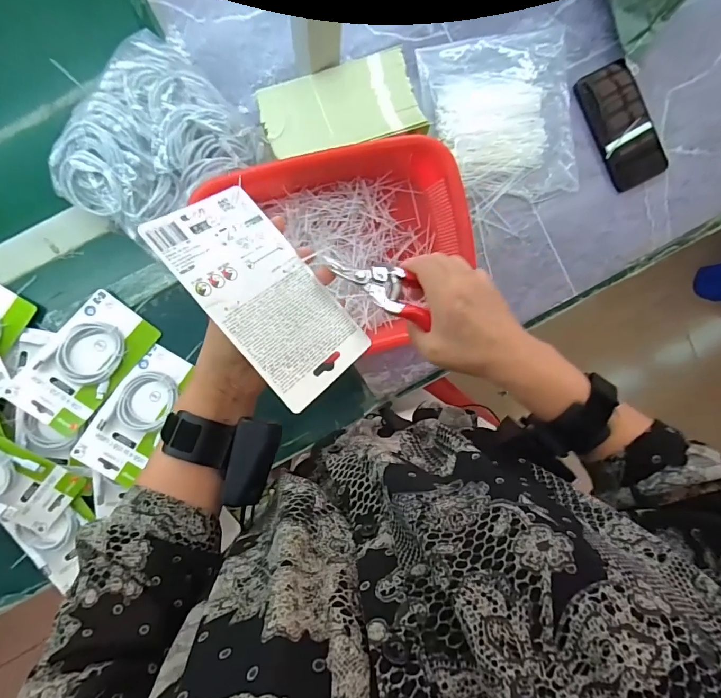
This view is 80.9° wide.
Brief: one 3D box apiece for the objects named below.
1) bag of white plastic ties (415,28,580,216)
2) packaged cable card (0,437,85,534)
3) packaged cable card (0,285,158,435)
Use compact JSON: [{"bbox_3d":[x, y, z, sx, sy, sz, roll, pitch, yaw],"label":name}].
[{"bbox_3d":[0.199,-0.322,0.593,0.201,0.022,0.225,-10,95,-2],"label":"bag of white plastic ties"},{"bbox_3d":[-0.474,0.170,0.554,0.177,0.017,0.097,40,91,-23],"label":"packaged cable card"},{"bbox_3d":[-0.368,0.018,0.570,0.102,0.016,0.178,37,77,-14],"label":"packaged cable card"}]

